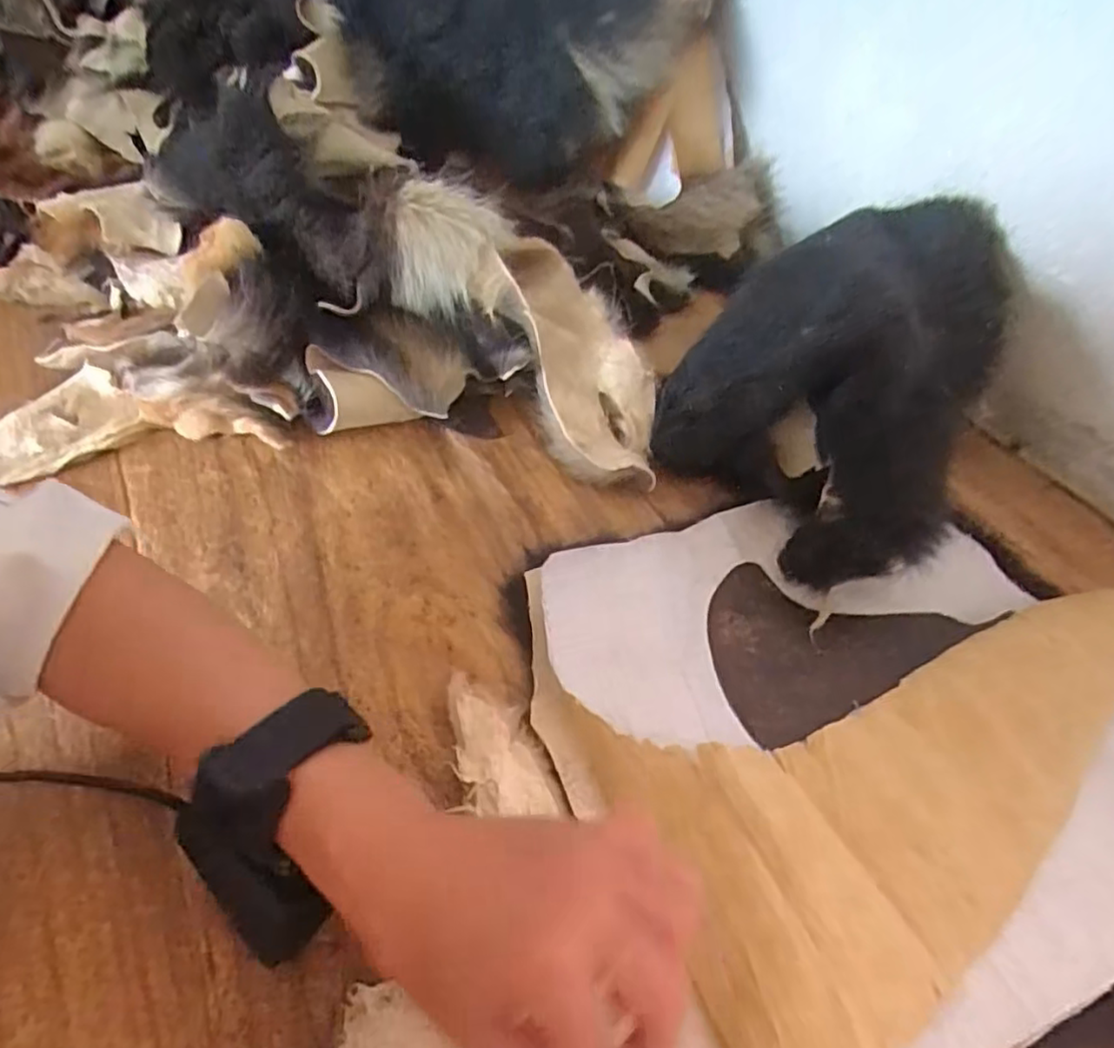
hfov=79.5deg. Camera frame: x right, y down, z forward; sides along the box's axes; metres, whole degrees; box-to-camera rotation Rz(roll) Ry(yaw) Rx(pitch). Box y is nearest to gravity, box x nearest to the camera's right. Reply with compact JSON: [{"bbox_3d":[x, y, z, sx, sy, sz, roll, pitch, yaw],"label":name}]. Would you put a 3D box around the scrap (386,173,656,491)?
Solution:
[{"bbox_3d":[-0.011,-0.133,0.467,0.234,0.076,0.112,47,56,-8],"label":"scrap"}]

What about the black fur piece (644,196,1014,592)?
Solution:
[{"bbox_3d":[0.175,-0.107,0.442,0.186,0.115,0.279,24,55,19],"label":"black fur piece"}]

